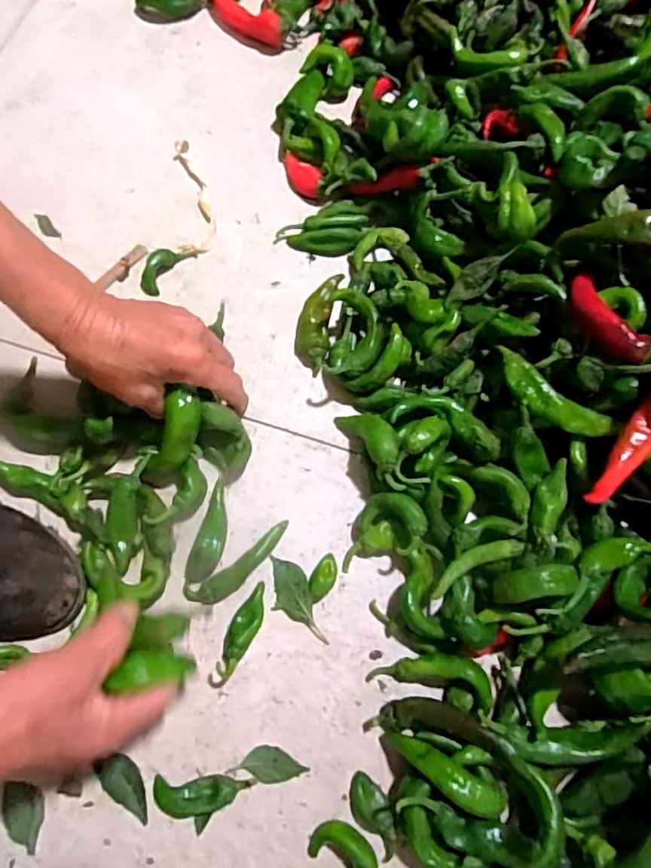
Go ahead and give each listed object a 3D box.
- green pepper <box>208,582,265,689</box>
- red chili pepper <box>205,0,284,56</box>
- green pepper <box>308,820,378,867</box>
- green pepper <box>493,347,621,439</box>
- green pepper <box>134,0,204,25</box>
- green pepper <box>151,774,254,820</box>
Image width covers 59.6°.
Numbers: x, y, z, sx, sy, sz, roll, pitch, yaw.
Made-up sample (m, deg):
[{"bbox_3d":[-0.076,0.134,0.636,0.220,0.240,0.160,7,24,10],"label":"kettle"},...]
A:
[{"bbox_3d":[-0.062,0.144,0.405,0.019,0.018,0.076,29,74,8],"label":"green pepper"},{"bbox_3d":[-0.097,-0.451,0.596,0.041,0.025,0.144,-33,75,-10],"label":"red chili pepper"},{"bbox_3d":[0.016,0.279,0.367,0.035,0.013,0.056,-40,77,-12],"label":"green pepper"},{"bbox_3d":[0.163,-0.026,0.407,0.098,0.015,0.029,37,74,10],"label":"green pepper"},{"bbox_3d":[-0.166,-0.452,0.602,0.070,0.019,0.028,-6,72,-3],"label":"green pepper"},{"bbox_3d":[-0.083,0.242,0.379,0.063,0.013,0.025,0,72,-1],"label":"green pepper"}]

